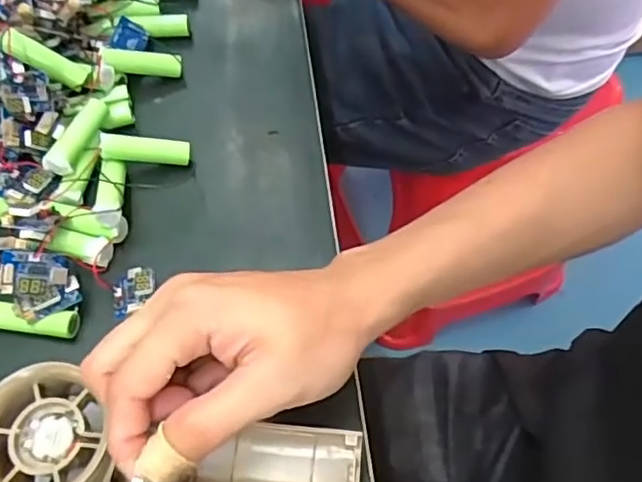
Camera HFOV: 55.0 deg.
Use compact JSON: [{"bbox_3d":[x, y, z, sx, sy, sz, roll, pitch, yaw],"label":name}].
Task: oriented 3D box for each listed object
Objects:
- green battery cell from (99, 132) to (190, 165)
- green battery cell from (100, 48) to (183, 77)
[{"bbox_3d":[-0.102,-0.053,0.359,0.049,0.014,0.010,3,60,-19],"label":"green battery cell"},{"bbox_3d":[-0.112,-0.111,0.388,0.049,0.017,0.012,-1,60,-25],"label":"green battery cell"}]

